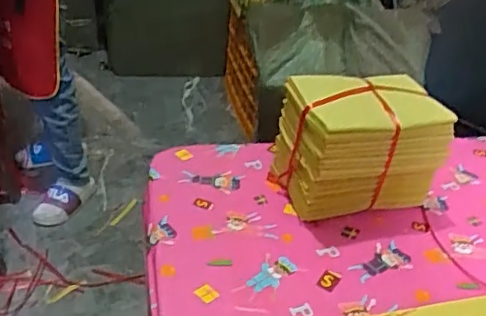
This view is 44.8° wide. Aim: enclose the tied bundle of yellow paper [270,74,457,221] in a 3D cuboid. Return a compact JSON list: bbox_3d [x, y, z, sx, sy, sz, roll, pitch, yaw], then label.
[{"bbox_3d":[0.138,-0.015,0.712,0.172,0.140,0.116,-5,34,-15],"label":"tied bundle of yellow paper"}]

